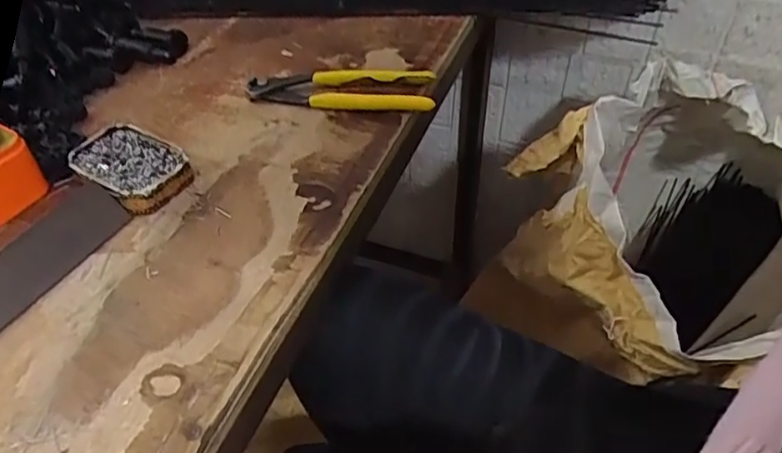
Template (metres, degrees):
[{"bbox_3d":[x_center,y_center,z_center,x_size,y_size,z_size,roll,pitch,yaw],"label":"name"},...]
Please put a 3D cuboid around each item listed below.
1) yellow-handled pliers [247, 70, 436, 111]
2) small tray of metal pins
[{"bbox_3d":[-0.044,-0.123,0.528,0.162,0.021,0.042,6,46,5],"label":"yellow-handled pliers"},{"bbox_3d":[-0.200,-0.045,0.460,0.093,0.022,0.060,25,50,22],"label":"small tray of metal pins"}]

